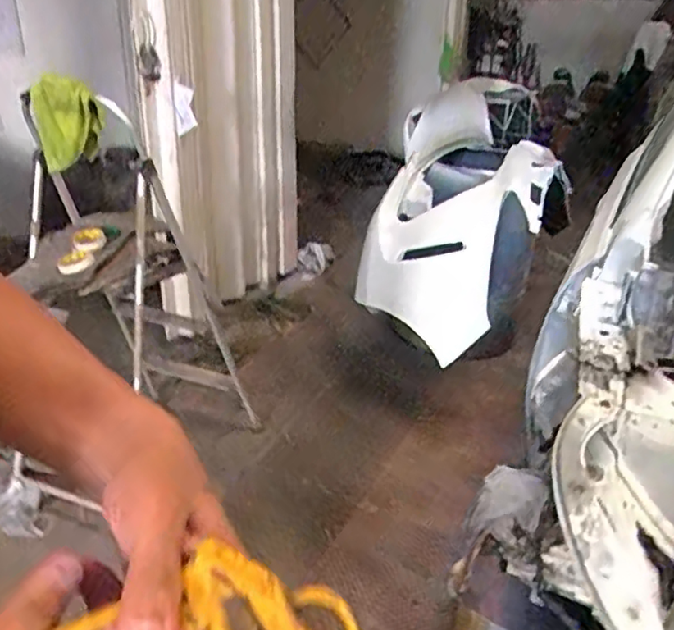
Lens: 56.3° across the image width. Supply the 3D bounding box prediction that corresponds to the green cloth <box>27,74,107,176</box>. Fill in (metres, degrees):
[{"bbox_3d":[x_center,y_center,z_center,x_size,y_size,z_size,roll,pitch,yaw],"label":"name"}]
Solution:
[{"bbox_3d":[-0.651,-0.473,1.552,0.152,0.212,0.174,-11,26,-24],"label":"green cloth"}]

